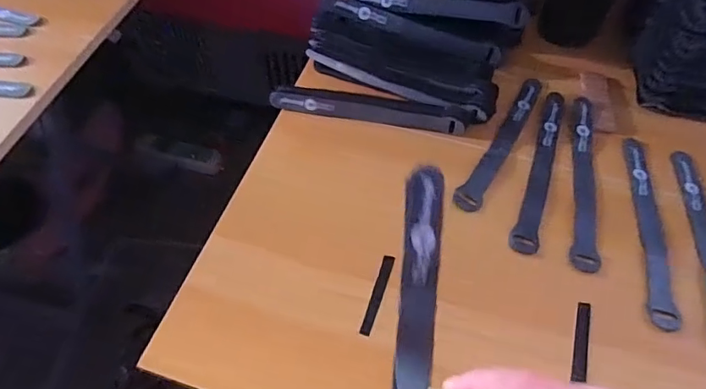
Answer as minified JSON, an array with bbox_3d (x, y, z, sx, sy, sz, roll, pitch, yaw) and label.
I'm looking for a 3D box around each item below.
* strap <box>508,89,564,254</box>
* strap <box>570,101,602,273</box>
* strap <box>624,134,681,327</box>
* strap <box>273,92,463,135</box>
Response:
[{"bbox_3d":[0.184,-0.030,0.488,0.022,0.004,0.208,17,54,12],"label":"strap"},{"bbox_3d":[0.222,-0.019,0.479,0.022,0.008,0.209,12,56,9],"label":"strap"},{"bbox_3d":[0.265,0.025,0.447,0.022,0.004,0.200,9,53,9],"label":"strap"},{"bbox_3d":[0.014,-0.085,0.511,0.195,0.010,0.020,11,56,8],"label":"strap"}]

